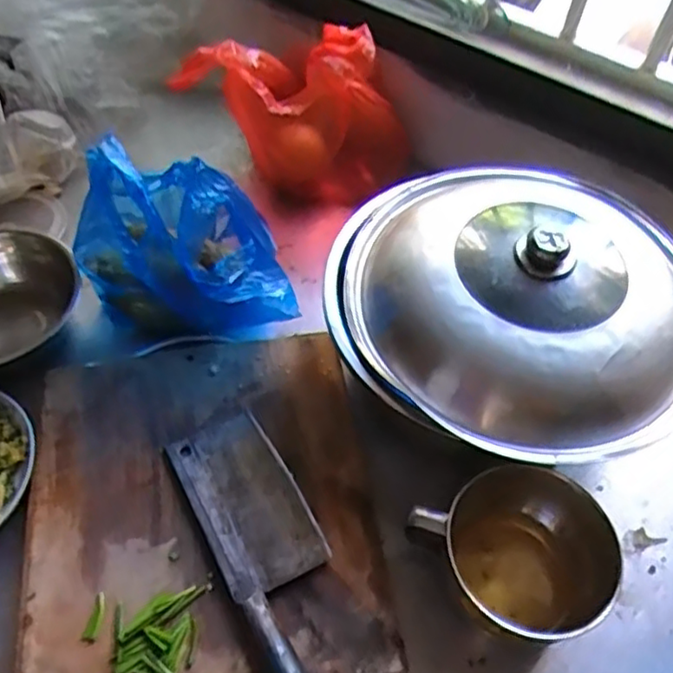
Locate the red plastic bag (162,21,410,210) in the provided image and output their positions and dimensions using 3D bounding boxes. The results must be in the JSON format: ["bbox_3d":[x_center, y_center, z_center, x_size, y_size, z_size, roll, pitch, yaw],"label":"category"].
[{"bbox_3d":[-0.054,-0.291,0.853,0.297,0.230,0.137,1,55,-3],"label":"red plastic bag"}]

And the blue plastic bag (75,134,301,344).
[{"bbox_3d":[-0.153,-0.091,0.660,0.166,0.230,0.161,-26,61,-20],"label":"blue plastic bag"}]

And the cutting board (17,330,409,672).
[{"bbox_3d":[-0.122,0.153,0.621,0.305,0.026,0.358,-6,56,-8],"label":"cutting board"}]

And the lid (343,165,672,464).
[{"bbox_3d":[0.182,-0.049,0.627,0.329,0.101,0.319,2,55,-3],"label":"lid"}]

